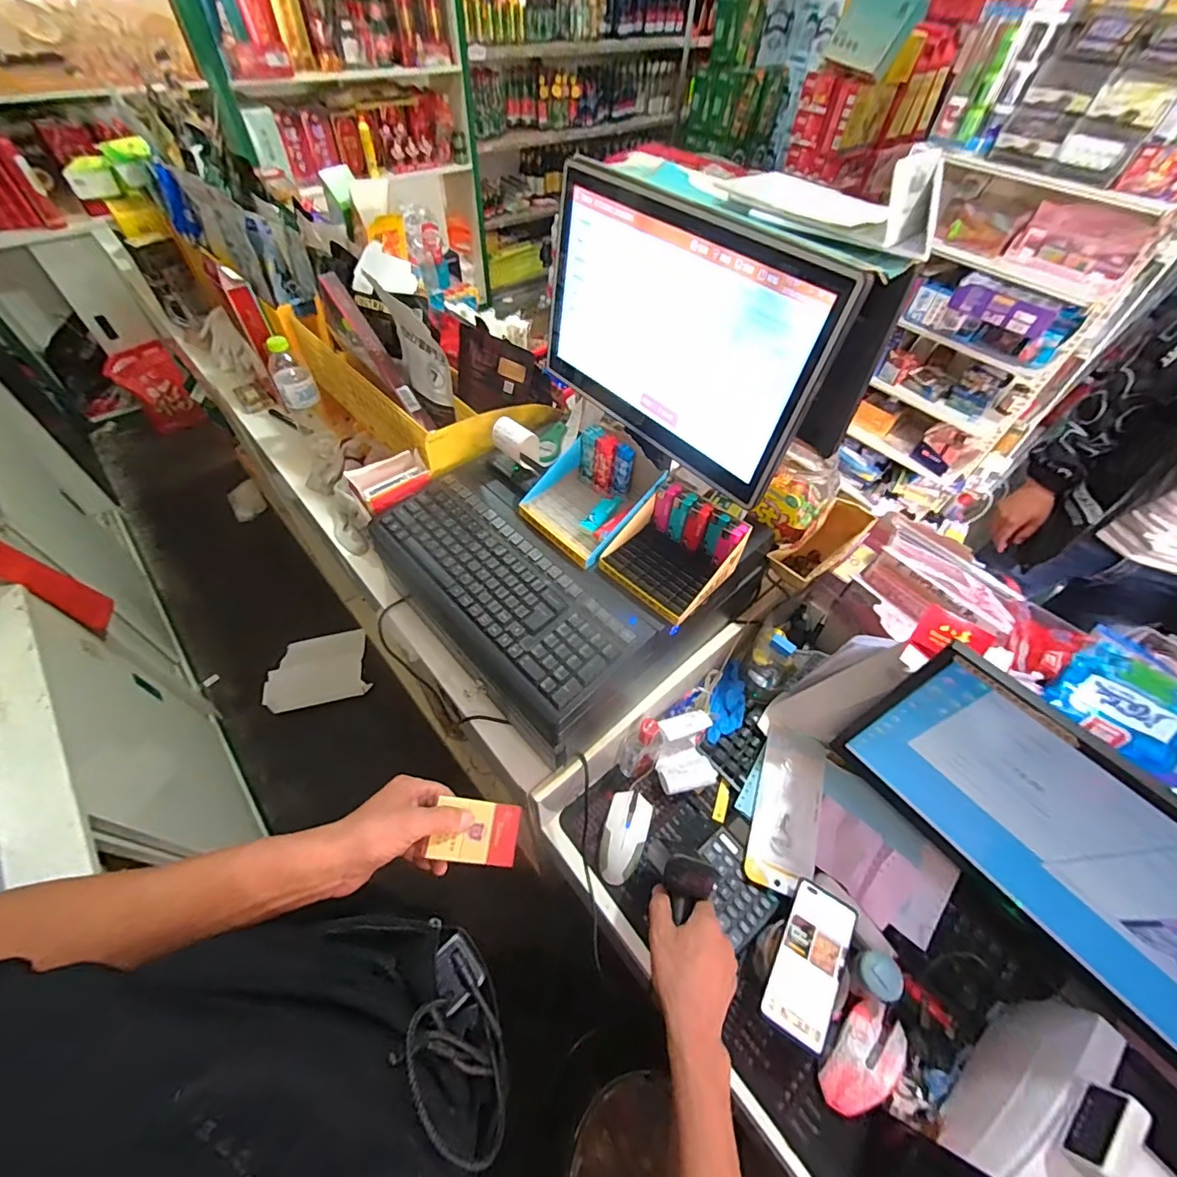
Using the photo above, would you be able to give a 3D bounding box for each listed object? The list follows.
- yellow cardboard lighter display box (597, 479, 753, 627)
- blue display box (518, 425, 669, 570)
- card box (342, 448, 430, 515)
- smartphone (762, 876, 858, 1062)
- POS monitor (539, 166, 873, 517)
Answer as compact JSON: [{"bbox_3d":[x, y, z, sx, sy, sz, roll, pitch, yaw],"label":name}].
[{"bbox_3d":[0.100,-0.047,0.596,0.132,0.077,0.124,38,60,23],"label":"yellow cardboard lighter display box"},{"bbox_3d":[0.003,-0.127,0.645,0.149,0.083,0.145,-38,63,-27],"label":"blue display box"},{"bbox_3d":[-0.284,-0.161,0.719,0.109,0.030,0.092,-34,61,-25],"label":"card box"},{"bbox_3d":[0.265,0.443,0.587,0.073,0.013,0.159,27,56,16],"label":"smartphone"},{"bbox_3d":[0.086,-0.284,0.560,0.044,0.236,0.376,-33,61,-25],"label":"POS monitor"}]

